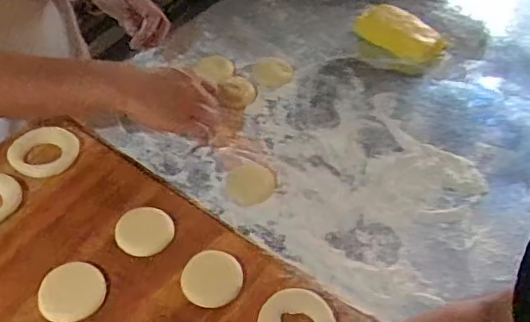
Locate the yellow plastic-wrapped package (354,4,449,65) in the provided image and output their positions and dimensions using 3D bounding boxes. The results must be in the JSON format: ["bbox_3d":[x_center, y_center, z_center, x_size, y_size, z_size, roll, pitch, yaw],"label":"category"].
[{"bbox_3d":[0.233,-0.220,0.963,0.149,0.023,0.098,38,56,25],"label":"yellow plastic-wrapped package"}]

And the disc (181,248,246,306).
[{"bbox_3d":[-0.056,0.124,0.607,0.058,0.011,0.066,29,53,19],"label":"disc"}]

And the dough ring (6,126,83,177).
[{"bbox_3d":[-0.273,-0.015,0.696,0.084,0.011,0.066,-21,54,-22],"label":"dough ring"}]

